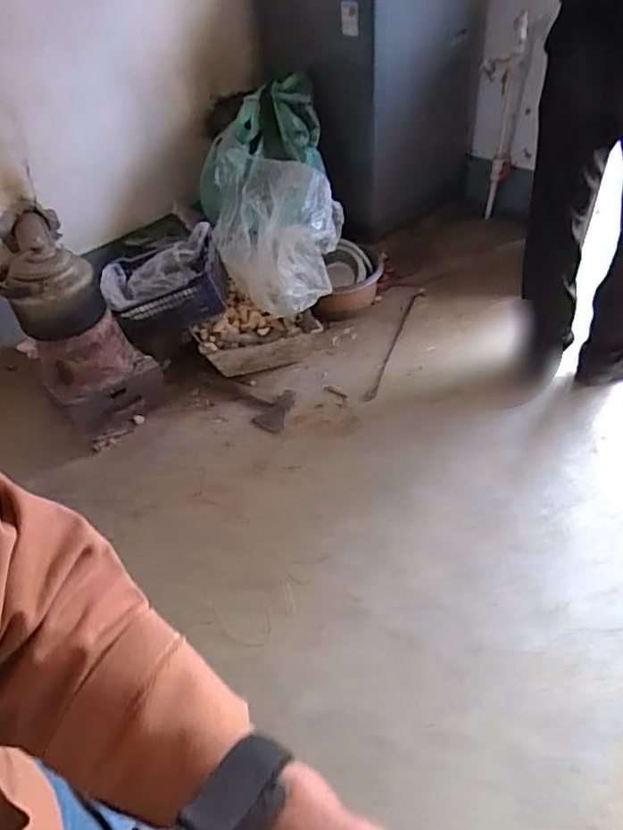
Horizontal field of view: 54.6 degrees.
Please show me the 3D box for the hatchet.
[{"bbox_3d":[-0.193,-0.058,1.764,0.342,0.034,0.143,26,52,27],"label":"hatchet"}]

